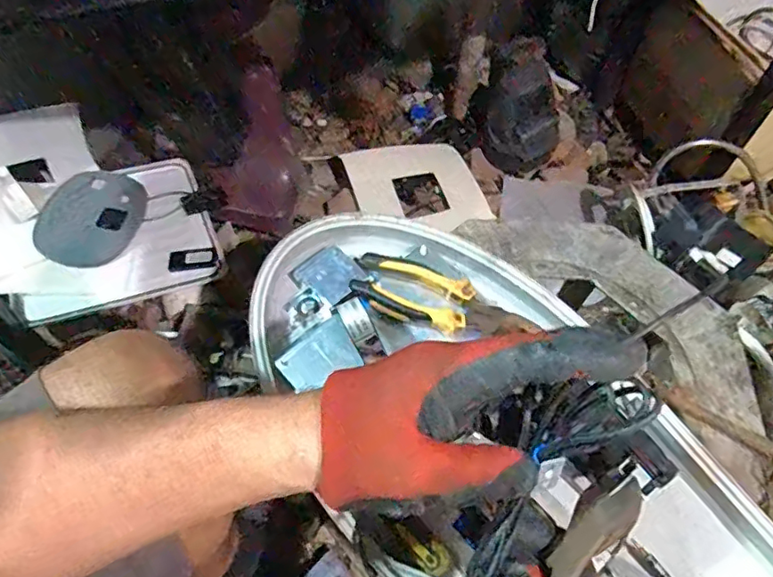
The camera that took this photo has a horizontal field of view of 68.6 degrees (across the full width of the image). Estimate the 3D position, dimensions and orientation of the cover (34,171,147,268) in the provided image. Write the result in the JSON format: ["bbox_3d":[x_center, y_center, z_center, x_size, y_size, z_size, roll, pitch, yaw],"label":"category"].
[{"bbox_3d":[-0.475,-0.117,0.923,0.141,0.018,0.191,16,60,-8],"label":"cover"}]

